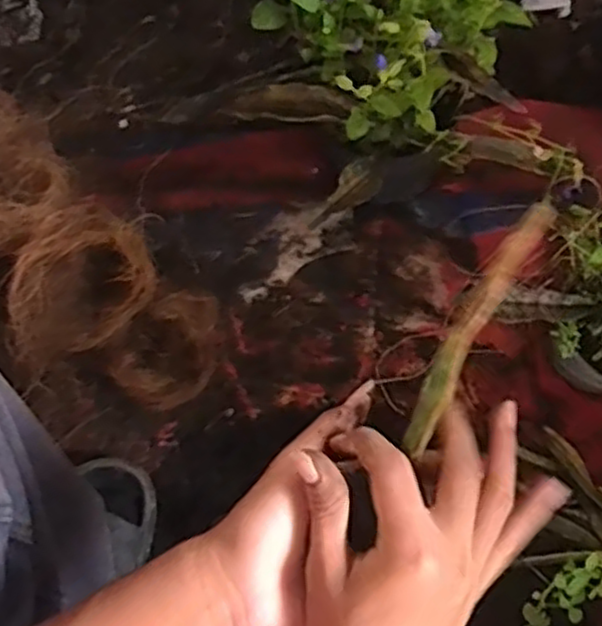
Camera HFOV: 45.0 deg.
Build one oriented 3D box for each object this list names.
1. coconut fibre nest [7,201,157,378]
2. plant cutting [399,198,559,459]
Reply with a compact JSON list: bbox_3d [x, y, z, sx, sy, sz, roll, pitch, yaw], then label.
[{"bbox_3d":[-0.196,-0.021,0.618,0.087,0.068,0.138,41,76,13],"label":"coconut fibre nest"},{"bbox_3d":[0.079,0.007,0.338,0.016,0.009,0.130,29,95,10],"label":"plant cutting"}]

